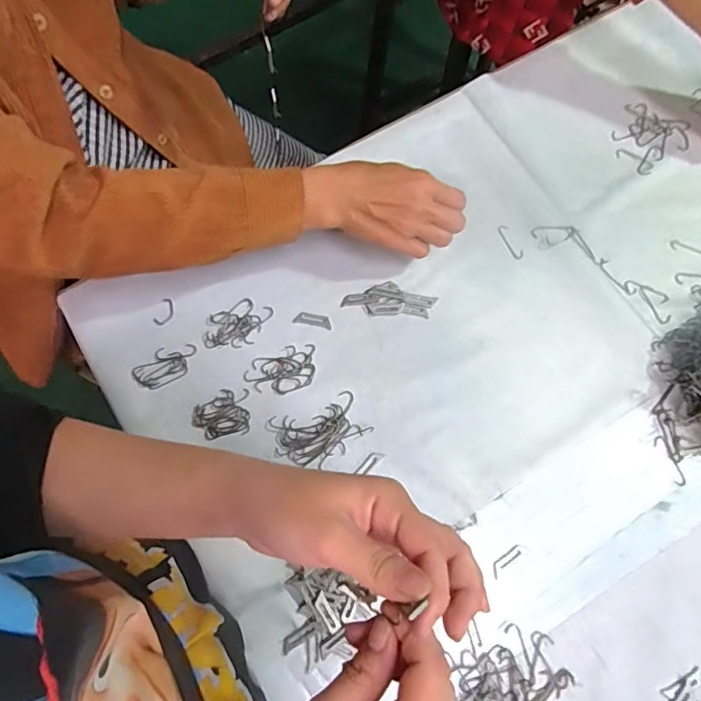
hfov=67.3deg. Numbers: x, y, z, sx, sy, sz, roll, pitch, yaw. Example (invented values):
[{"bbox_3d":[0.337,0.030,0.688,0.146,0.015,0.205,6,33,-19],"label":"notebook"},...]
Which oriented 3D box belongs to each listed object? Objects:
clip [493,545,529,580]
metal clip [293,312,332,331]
[{"bbox_3d":[0.131,0.173,0.434,0.036,0.004,0.011,-32,76,-12],"label":"clip"},{"bbox_3d":[-0.035,-0.028,0.496,0.036,0.004,0.012,12,72,2],"label":"metal clip"}]

